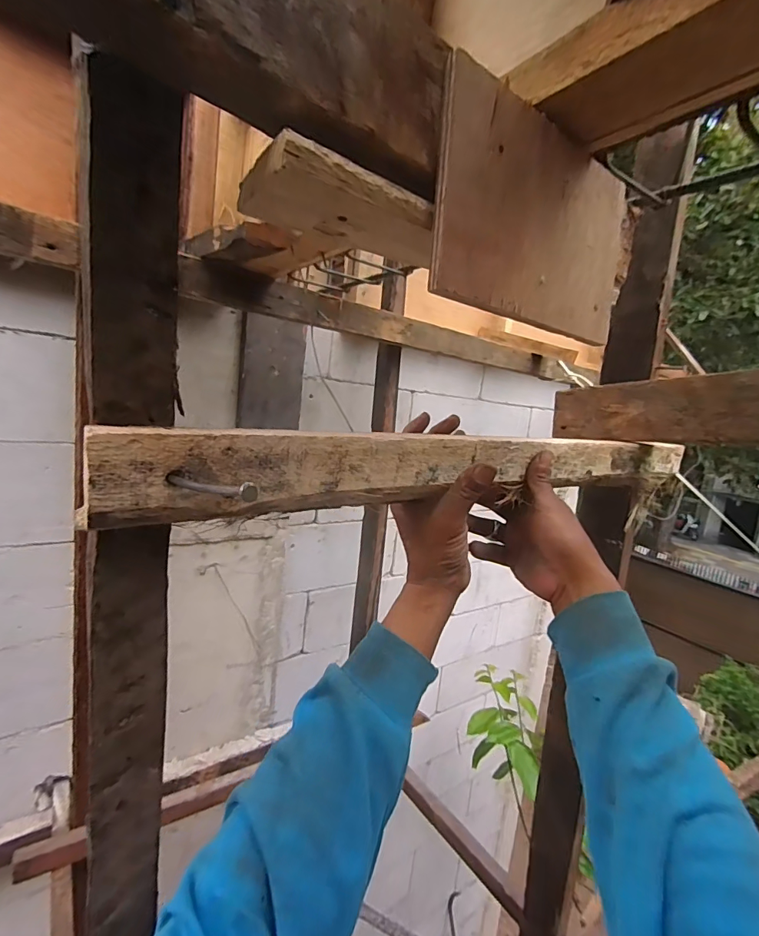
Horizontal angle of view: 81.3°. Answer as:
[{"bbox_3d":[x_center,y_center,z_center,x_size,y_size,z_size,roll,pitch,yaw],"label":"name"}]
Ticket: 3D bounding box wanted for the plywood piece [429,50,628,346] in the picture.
[{"bbox_3d":[0.117,-0.169,0.312,0.197,0.128,0.011,1,10,-36],"label":"plywood piece"}]

